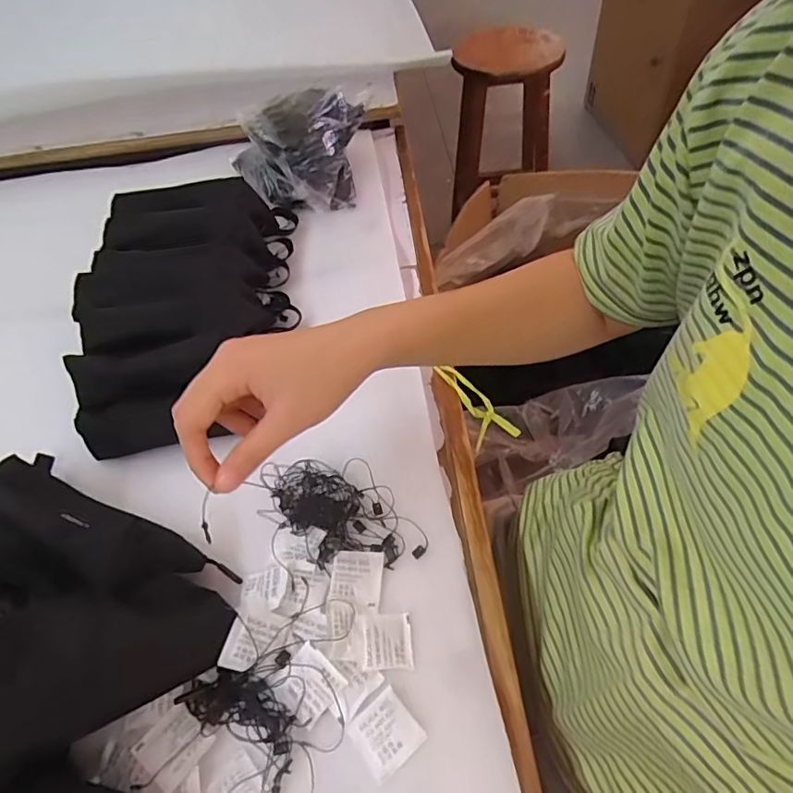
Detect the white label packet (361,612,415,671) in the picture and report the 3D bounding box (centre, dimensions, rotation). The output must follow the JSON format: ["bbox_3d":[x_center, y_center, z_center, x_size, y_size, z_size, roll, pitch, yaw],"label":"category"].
[{"bbox_3d":[-0.007,0.176,0.385,0.035,0.009,0.038,-6,53,1],"label":"white label packet"}]

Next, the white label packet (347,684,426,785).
[{"bbox_3d":[-0.007,0.220,0.350,0.039,0.005,0.040,-36,59,-20],"label":"white label packet"}]

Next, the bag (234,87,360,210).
[{"bbox_3d":[-0.129,-0.319,0.705,0.183,0.121,0.129,-11,54,-3],"label":"bag"}]

